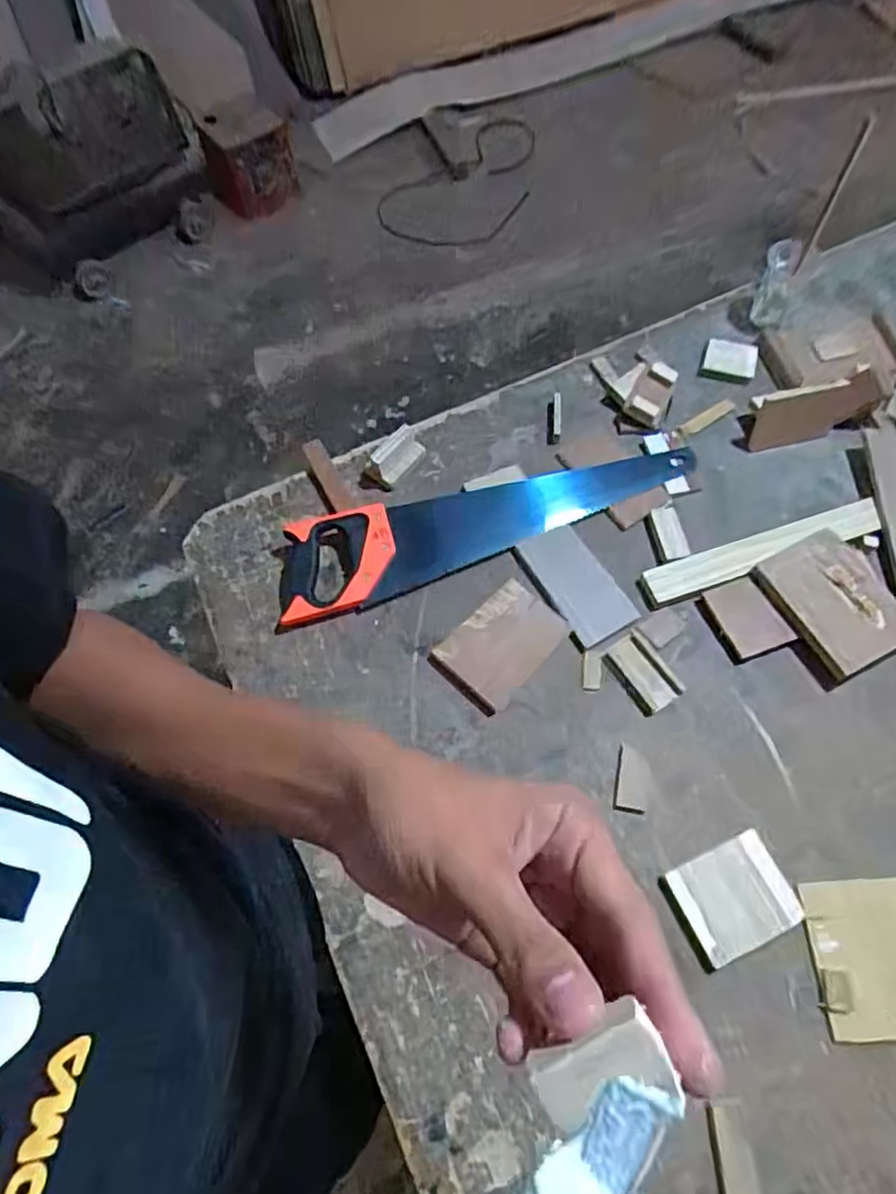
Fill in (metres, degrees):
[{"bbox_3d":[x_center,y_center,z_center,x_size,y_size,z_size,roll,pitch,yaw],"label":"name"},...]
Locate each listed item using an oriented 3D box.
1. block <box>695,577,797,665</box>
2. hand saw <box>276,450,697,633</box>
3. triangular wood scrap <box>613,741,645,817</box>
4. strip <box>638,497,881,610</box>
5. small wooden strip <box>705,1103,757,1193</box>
[{"bbox_3d":[0.322,0.024,0.683,0.066,0.016,0.085,-23,68,-8],"label":"block"},{"bbox_3d":[0.041,-0.103,0.745,0.513,0.034,0.109,-20,68,-7],"label":"hand saw"},{"bbox_3d":[0.185,0.185,0.630,0.029,0.005,0.063,11,68,6],"label":"triangular wood scrap"},{"bbox_3d":[0.455,-0.082,0.726,0.485,0.024,0.046,-18,68,-6],"label":"strip"},{"bbox_3d":[0.231,0.464,0.501,0.030,0.008,0.093,-3,75,-1],"label":"small wooden strip"}]

